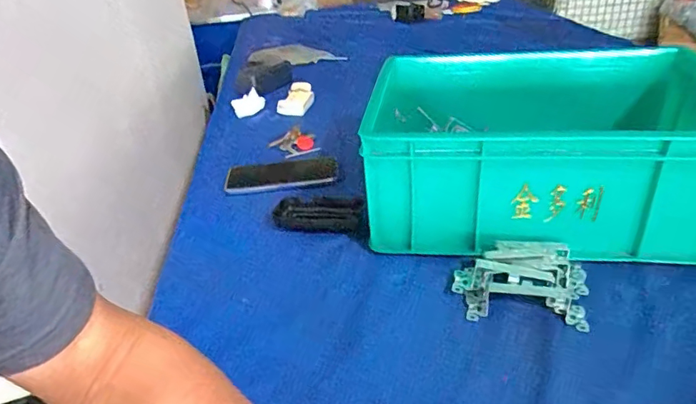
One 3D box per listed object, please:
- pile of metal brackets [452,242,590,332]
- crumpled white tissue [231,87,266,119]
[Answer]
[{"bbox_3d":[0.167,0.074,0.478,0.120,0.034,0.082,4,32,15],"label":"pile of metal brackets"},{"bbox_3d":[-0.201,-0.200,0.996,0.065,0.047,0.031,-9,30,-5],"label":"crumpled white tissue"}]

